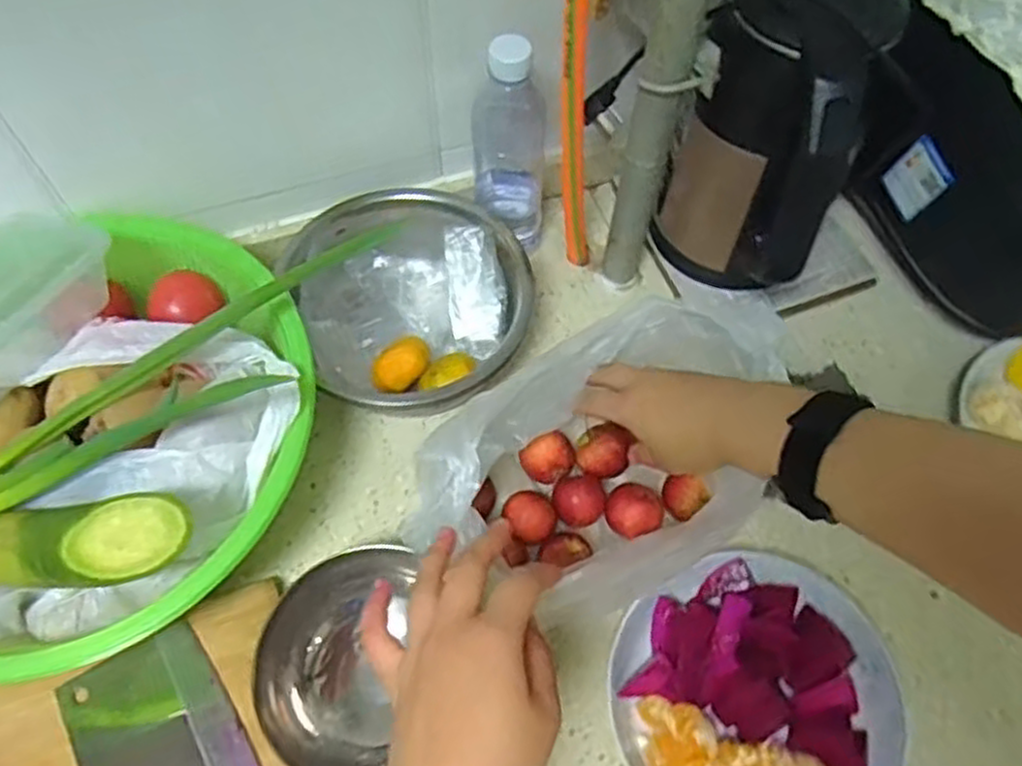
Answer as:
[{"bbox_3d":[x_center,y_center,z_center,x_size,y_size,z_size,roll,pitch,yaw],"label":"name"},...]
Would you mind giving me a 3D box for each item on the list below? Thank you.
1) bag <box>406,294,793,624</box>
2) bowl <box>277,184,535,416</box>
[{"bbox_3d":[0.077,0.047,0.535,0.273,0.146,0.155,-37,68,-19],"label":"bag"},{"bbox_3d":[-0.079,-0.062,0.639,0.179,0.092,0.184,1,61,-1],"label":"bowl"}]

